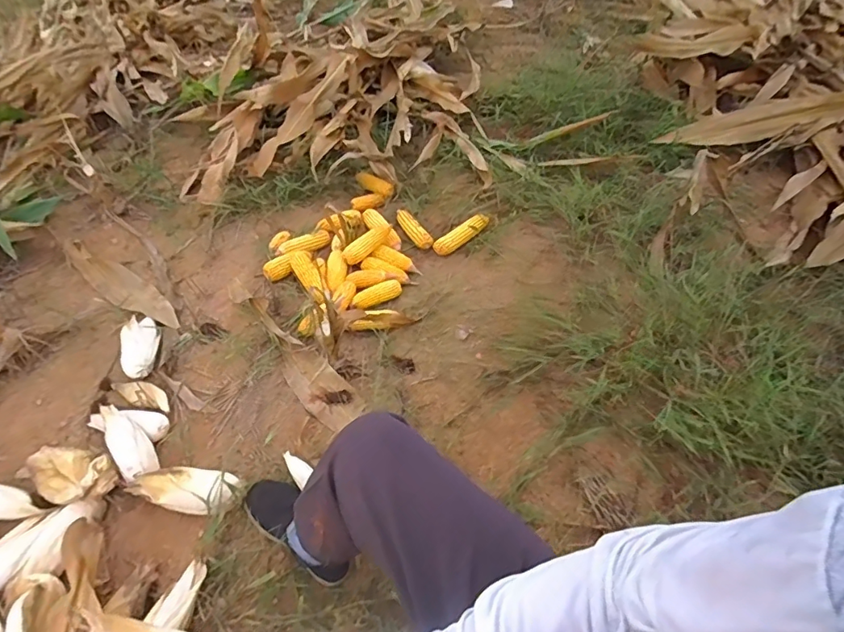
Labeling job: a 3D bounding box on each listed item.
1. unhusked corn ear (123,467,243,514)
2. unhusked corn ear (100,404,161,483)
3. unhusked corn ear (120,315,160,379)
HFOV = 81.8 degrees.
[{"bbox_3d":[-0.448,0.329,0.916,0.204,0.064,0.072,4,49,6],"label":"unhusked corn ear"},{"bbox_3d":[-0.594,0.256,0.989,0.068,0.049,0.195,-34,56,-24],"label":"unhusked corn ear"},{"bbox_3d":[-0.681,0.075,1.184,0.088,0.046,0.166,-22,53,-14],"label":"unhusked corn ear"}]

